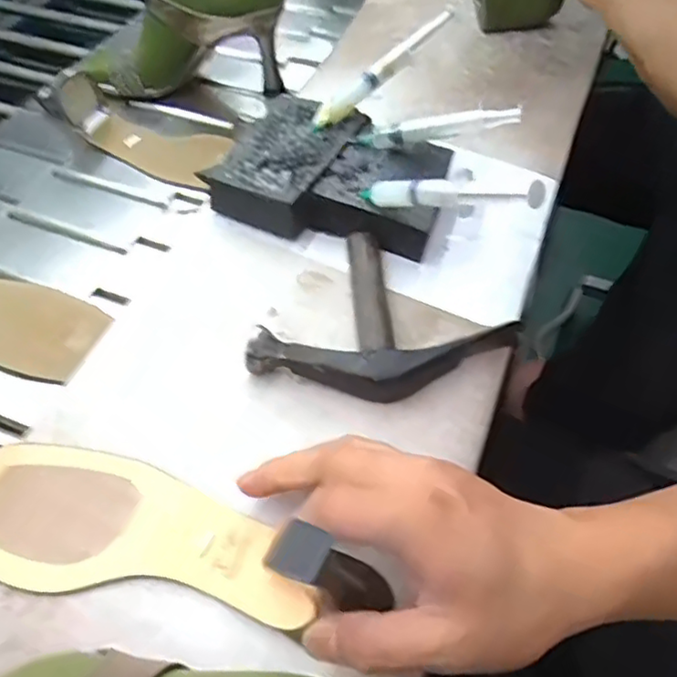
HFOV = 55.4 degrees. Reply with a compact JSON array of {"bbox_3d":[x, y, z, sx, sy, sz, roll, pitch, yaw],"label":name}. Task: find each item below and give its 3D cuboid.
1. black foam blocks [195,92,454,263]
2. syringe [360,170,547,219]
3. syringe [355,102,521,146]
[{"bbox_3d":[-0.002,-0.127,0.495,0.163,0.040,0.122,15,53,11],"label":"black foam blocks"},{"bbox_3d":[0.064,-0.089,0.399,0.012,0.022,0.142,-37,31,-26],"label":"syringe"},{"bbox_3d":[0.072,-0.157,0.474,0.118,0.019,0.013,-2,49,24],"label":"syringe"}]

